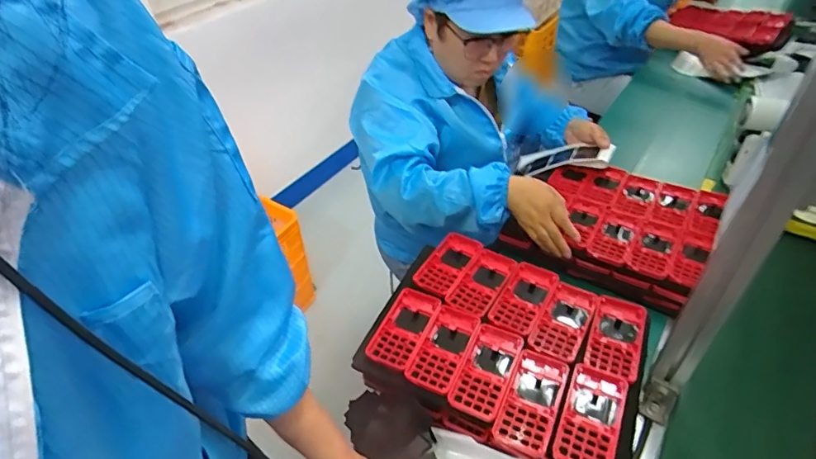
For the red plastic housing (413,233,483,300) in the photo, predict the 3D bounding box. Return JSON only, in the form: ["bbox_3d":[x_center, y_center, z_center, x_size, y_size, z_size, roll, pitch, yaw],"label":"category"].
[{"bbox_3d":[0.057,0.062,0.746,0.065,0.025,0.113,22,50,26],"label":"red plastic housing"}]

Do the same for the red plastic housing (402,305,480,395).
[{"bbox_3d":[0.047,0.161,0.648,0.063,0.013,0.120,17,45,21],"label":"red plastic housing"}]

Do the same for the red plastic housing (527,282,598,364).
[{"bbox_3d":[0.218,0.130,0.675,0.063,0.016,0.128,22,47,25],"label":"red plastic housing"}]

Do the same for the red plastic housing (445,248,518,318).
[{"bbox_3d":[0.109,0.086,0.723,0.063,0.034,0.124,22,47,26],"label":"red plastic housing"}]

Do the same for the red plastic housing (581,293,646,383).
[{"bbox_3d":[0.278,0.146,0.640,0.065,0.020,0.124,18,45,22],"label":"red plastic housing"}]

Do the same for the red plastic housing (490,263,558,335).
[{"bbox_3d":[0.167,0.100,0.694,0.064,0.016,0.124,22,47,26],"label":"red plastic housing"}]

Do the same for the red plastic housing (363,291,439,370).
[{"bbox_3d":[-0.006,0.138,0.673,0.065,0.015,0.122,17,45,21],"label":"red plastic housing"}]

